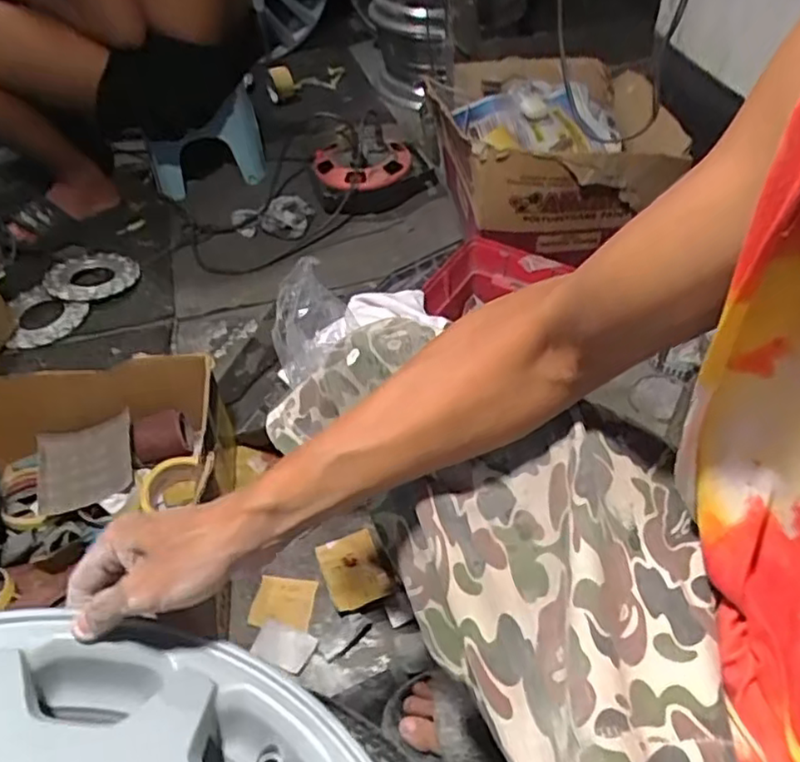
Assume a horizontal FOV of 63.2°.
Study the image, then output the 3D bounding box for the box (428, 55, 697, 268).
[{"bbox_3d":[0.269,-0.421,1.184,0.369,0.218,0.442,-12,46,-7],"label":"box"}]

